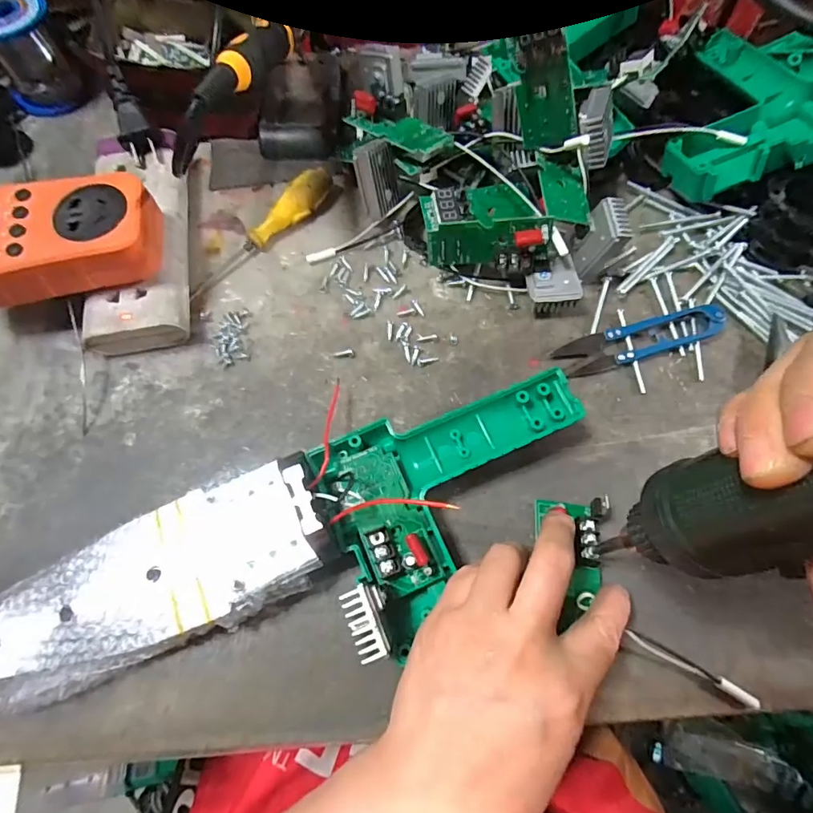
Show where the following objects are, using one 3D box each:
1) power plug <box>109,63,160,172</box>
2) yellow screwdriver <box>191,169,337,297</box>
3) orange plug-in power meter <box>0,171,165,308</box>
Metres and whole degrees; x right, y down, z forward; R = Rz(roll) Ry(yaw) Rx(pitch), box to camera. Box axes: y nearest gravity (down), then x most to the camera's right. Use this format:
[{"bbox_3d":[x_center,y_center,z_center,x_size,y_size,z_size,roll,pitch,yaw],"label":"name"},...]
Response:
[{"bbox_3d":[-0.195,-0.204,0.329,0.020,0.011,0.065,-16,102,-6],"label":"power plug"},{"bbox_3d":[-0.102,-0.125,0.335,0.019,0.020,0.129,38,73,13],"label":"yellow screwdriver"},{"bbox_3d":[-0.216,-0.101,0.282,0.122,0.030,0.065,-8,70,-4],"label":"orange plug-in power meter"}]

